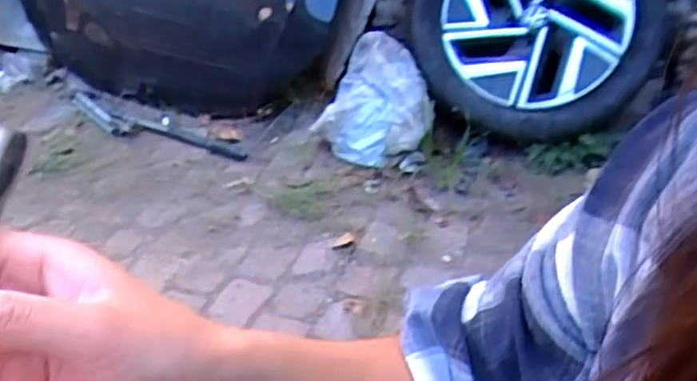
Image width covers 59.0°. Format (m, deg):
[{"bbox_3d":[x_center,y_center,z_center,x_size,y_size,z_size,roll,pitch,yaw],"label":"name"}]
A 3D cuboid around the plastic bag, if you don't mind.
[{"bbox_3d":[0.047,-0.236,1.681,0.260,0.246,0.358,-15,36,-15],"label":"plastic bag"}]

